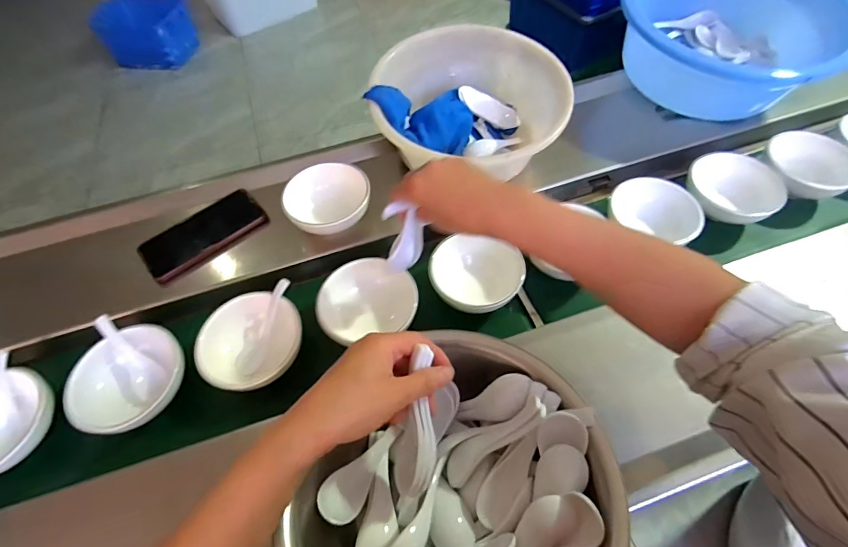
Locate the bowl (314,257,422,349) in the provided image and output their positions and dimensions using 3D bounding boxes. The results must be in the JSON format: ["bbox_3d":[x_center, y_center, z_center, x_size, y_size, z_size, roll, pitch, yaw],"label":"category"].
[{"bbox_3d":[-0.069,0.036,0.525,0.121,0.048,0.104,-11,57,-6],"label":"bowl"}]

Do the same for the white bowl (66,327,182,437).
[{"bbox_3d":[-0.335,0.123,0.482,0.119,0.040,0.117,0,56,1],"label":"white bowl"}]

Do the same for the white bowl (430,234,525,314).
[{"bbox_3d":[0.066,0.000,0.537,0.115,0.041,0.103,-2,56,-1],"label":"white bowl"}]

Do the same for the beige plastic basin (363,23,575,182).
[{"bbox_3d":[0.062,-0.231,0.597,0.264,0.112,0.237,1,57,1],"label":"beige plastic basin"}]

